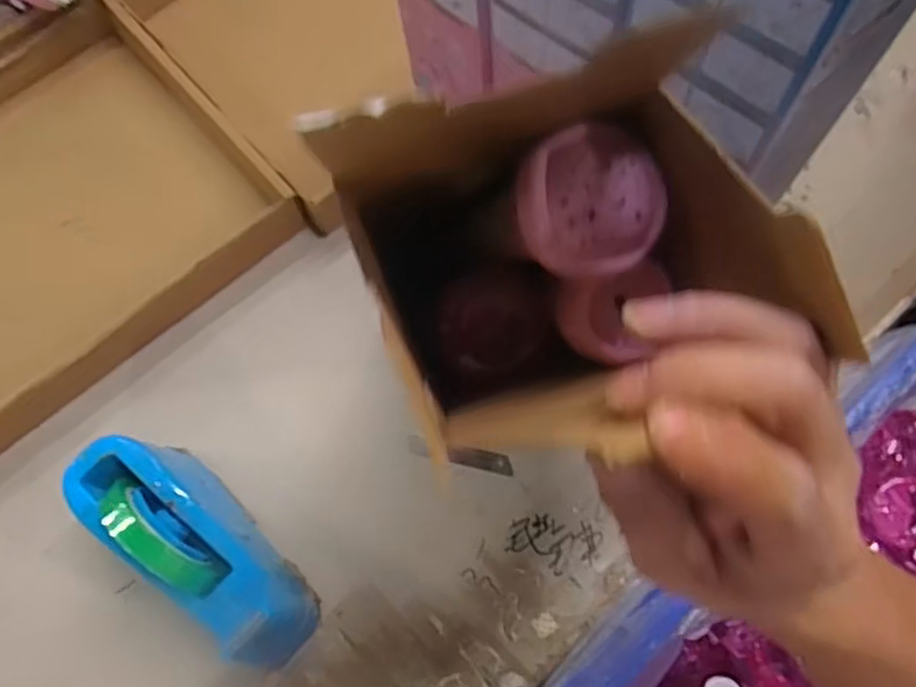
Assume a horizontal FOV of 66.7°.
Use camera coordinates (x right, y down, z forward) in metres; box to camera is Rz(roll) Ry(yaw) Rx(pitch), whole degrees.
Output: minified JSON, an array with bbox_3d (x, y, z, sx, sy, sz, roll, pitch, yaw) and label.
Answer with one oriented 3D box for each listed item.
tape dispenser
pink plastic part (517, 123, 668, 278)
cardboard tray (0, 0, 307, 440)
[{"bbox_3d":[-0.192,0.152,0.520,0.201,0.116,0.078,38,75,14],"label":"tape dispenser"},{"bbox_3d":[0.047,-0.049,0.239,0.048,0.024,0.047,0,70,1],"label":"pink plastic part"},{"bbox_3d":[-0.401,-0.120,0.656,0.375,0.053,0.352,-38,74,-12],"label":"cardboard tray"}]

